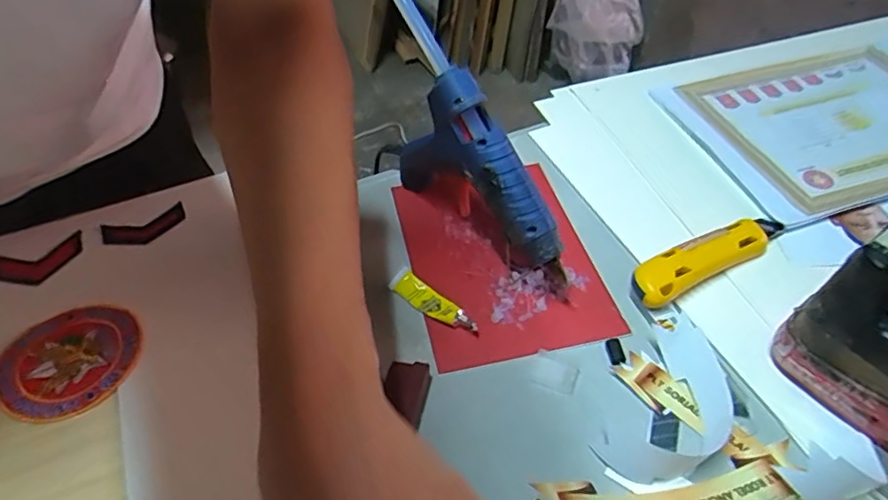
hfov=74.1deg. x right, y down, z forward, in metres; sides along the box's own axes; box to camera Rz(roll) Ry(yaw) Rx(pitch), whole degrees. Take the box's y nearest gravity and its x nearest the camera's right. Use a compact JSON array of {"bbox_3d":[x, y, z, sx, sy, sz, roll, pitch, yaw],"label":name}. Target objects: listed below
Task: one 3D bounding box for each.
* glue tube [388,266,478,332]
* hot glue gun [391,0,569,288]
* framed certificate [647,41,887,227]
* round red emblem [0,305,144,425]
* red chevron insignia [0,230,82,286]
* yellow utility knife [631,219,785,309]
[{"bbox_3d":[-0.009,0.039,0.430,0.020,0.012,0.078,-36,54,-27],"label":"glue tube"},{"bbox_3d":[0.006,-0.077,0.459,0.030,0.131,0.249,-26,82,-23],"label":"hot glue gun"},{"bbox_3d":[0.391,-0.130,0.572,0.312,0.025,0.213,-13,47,-9],"label":"framed certificate"},{"bbox_3d":[-0.252,0.075,0.398,0.089,0.005,0.083,0,51,-1],"label":"round red emblem"},{"bbox_3d":[-0.321,0.009,0.459,0.070,0.008,0.037,-16,47,-12],"label":"red chevron insignia"},{"bbox_3d":[0.202,0.004,0.446,0.144,0.022,0.033,-25,50,-20],"label":"yellow utility knife"}]

